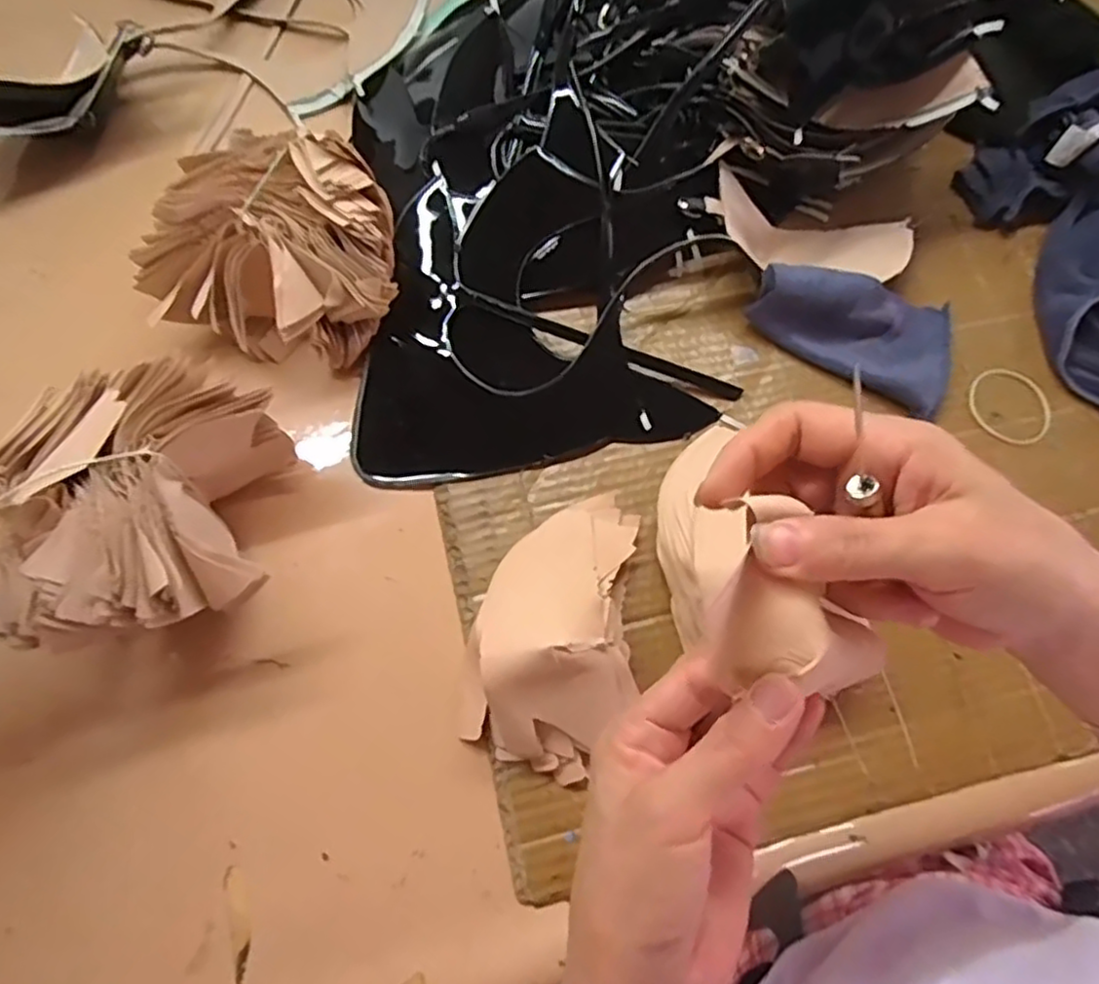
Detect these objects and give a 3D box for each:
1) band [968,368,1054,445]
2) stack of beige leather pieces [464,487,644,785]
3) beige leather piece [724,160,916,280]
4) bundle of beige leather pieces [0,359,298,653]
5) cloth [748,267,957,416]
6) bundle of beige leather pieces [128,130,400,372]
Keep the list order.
[{"bbox_3d":[0.315,-0.060,0.470,0.057,0.004,0.053,0,73,-1],"label":"band"},{"bbox_3d":[0.009,0.071,0.390,0.093,0.062,0.163,17,72,5],"label":"stack of beige leather pieces"},{"bbox_3d":[0.180,-0.179,0.478,0.143,0.041,0.056,10,71,2],"label":"beige leather piece"},{"bbox_3d":[-0.234,0.011,0.385,0.152,0.095,0.154,0,71,-1],"label":"bundle of beige leather pieces"},{"bbox_3d":[0.217,-0.121,0.469,0.142,0.039,0.087,29,73,9],"label":"cloth"},{"bbox_3d":[-0.167,-0.158,0.448,0.161,0.079,0.134,19,72,5],"label":"bundle of beige leather pieces"}]

